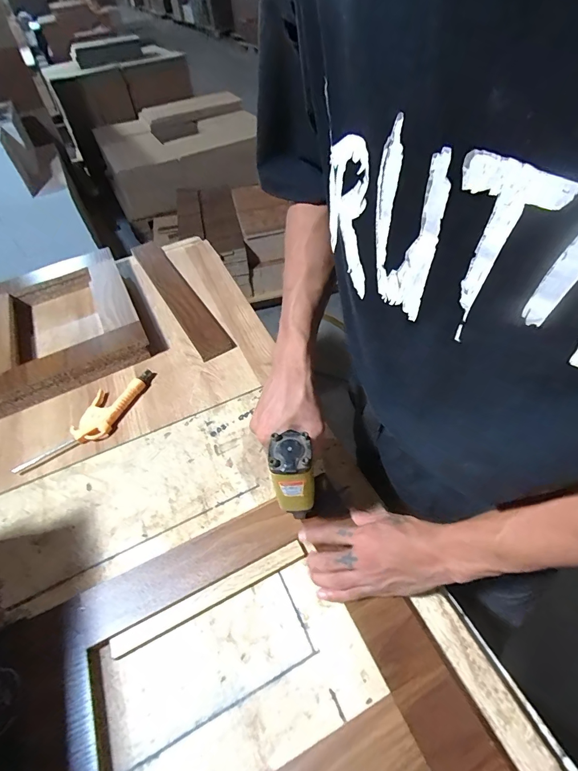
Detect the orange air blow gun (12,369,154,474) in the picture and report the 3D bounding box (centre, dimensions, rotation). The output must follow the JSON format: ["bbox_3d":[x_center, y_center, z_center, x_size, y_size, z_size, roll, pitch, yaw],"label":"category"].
[{"bbox_3d":[-0.317,0.054,0.613,0.077,0.024,0.239,19,54,21],"label":"orange air blow gun"}]

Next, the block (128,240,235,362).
[{"bbox_3d":[-0.254,-0.212,0.825,0.066,0.018,0.476,-27,52,-16],"label":"block"}]

